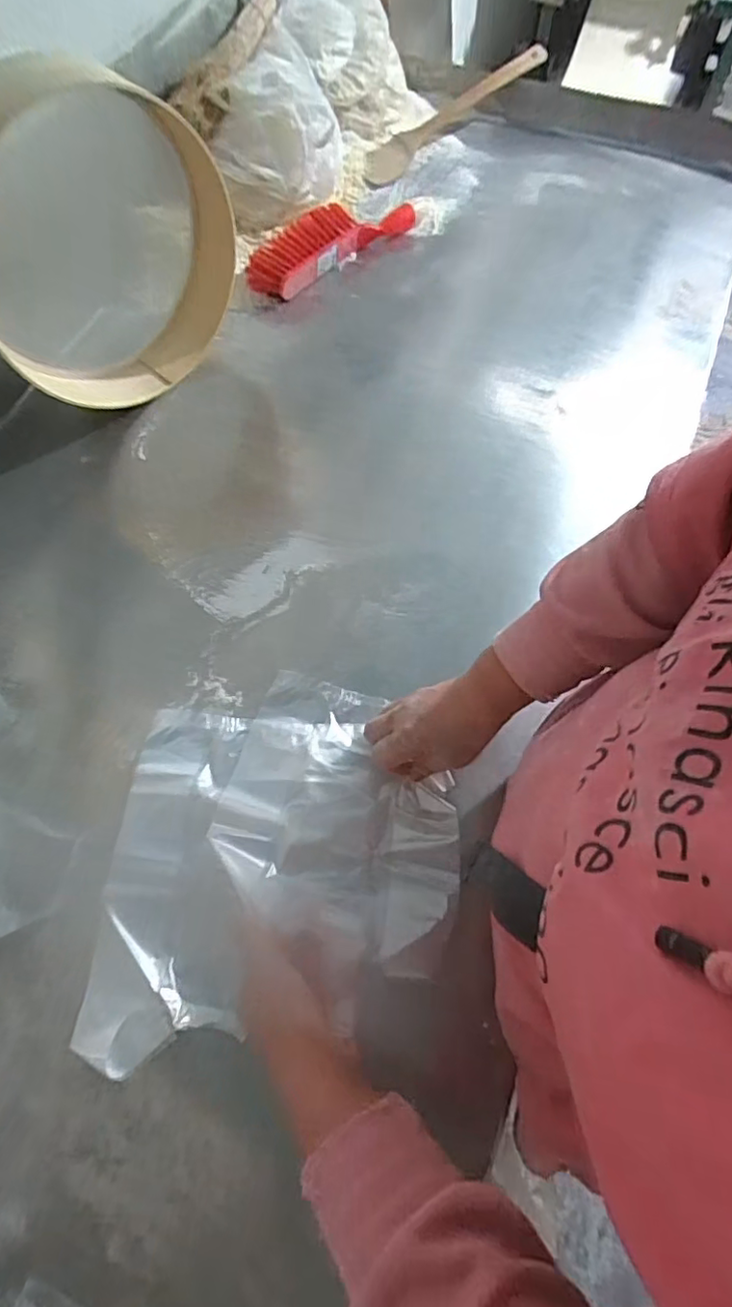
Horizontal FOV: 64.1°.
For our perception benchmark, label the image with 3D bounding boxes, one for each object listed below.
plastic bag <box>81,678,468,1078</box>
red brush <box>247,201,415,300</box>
[{"bbox_3d":[-0.070,0.166,0.503,0.286,0.023,0.305,2,62,4],"label":"plastic bag"},{"bbox_3d":[-0.043,-0.589,0.842,0.065,0.062,0.286,40,72,17],"label":"red brush"}]

